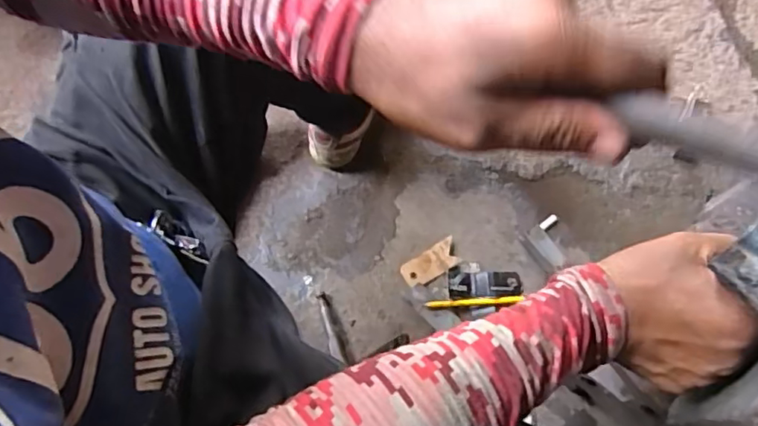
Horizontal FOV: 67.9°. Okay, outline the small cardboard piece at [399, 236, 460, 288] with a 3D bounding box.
[{"bbox_3d":[0.077,0.077,0.848,0.089,0.004,0.041,-31,71,-1],"label":"small cardboard piece"}]

